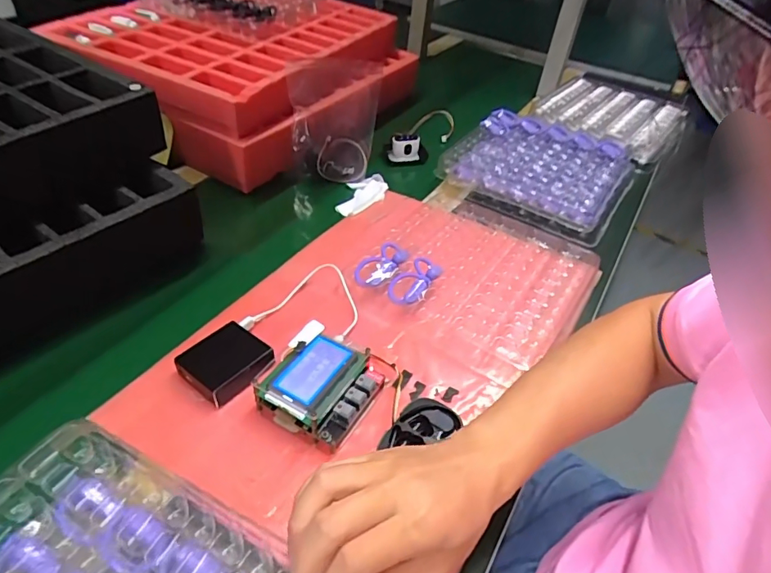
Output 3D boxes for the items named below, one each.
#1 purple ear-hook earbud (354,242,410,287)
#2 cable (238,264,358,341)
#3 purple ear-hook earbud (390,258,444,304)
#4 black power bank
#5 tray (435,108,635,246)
[{"bbox_3d":[0.000,-0.027,0.621,0.046,0.019,0.084,30,48,23],"label":"purple ear-hook earbud"},{"bbox_3d":[-0.084,0.034,0.573,0.095,0.019,0.133,36,55,19],"label":"cable"},{"bbox_3d":[0.038,-0.007,0.604,0.041,0.021,0.075,29,47,22],"label":"purple ear-hook earbud"},{"bbox_3d":[-0.160,0.078,0.506,0.074,0.023,0.077,32,48,24],"label":"black power bank"},{"bbox_3d":[0.263,-0.209,0.840,0.269,0.043,0.251,27,46,20],"label":"tray"}]

